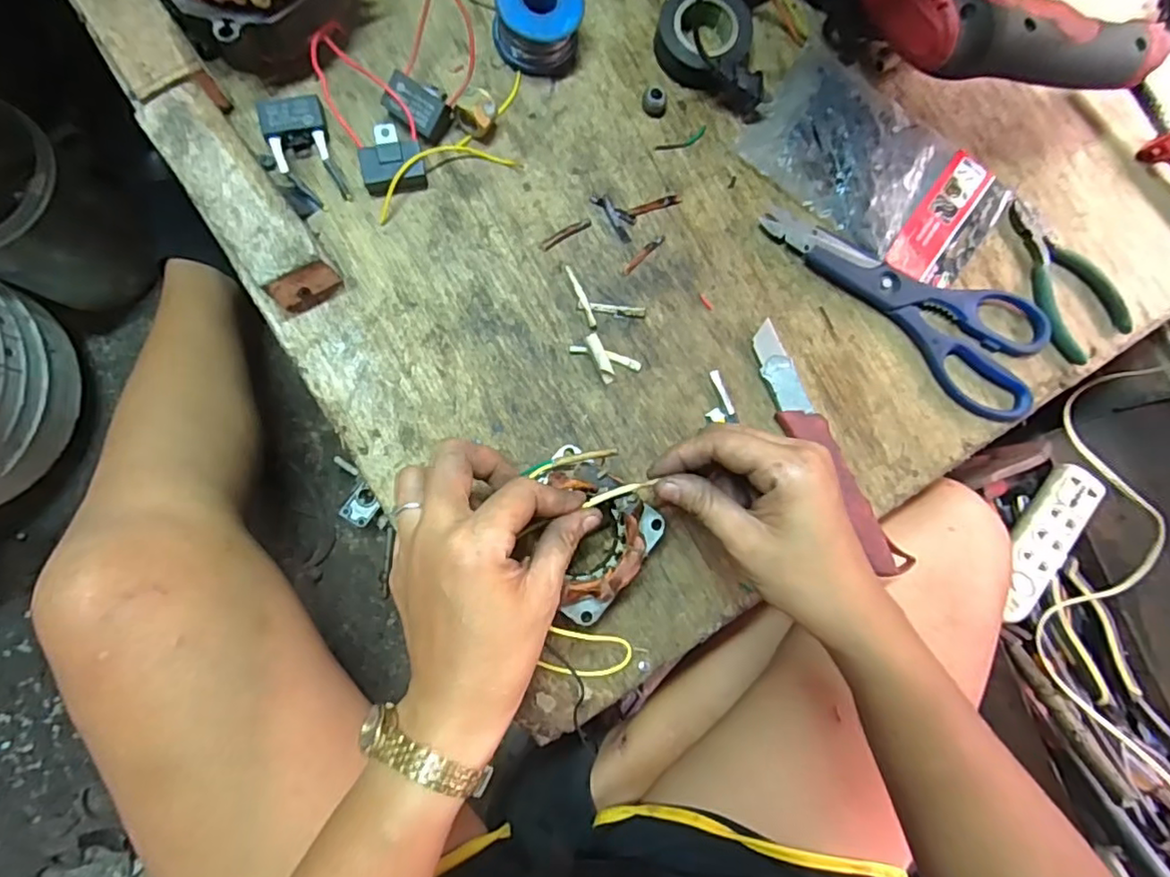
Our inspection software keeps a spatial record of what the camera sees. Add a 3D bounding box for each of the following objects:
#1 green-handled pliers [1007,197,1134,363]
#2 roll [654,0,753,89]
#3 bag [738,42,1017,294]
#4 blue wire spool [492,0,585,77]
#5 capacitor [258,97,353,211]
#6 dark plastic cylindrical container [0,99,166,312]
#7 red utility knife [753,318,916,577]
[{"bbox_3d":[0.314,-0.106,0.403,0.056,0.014,0.109,-35,88,-7],"label":"green-handled pliers"},{"bbox_3d":[0.076,-0.263,0.395,0.059,0.026,0.064,0,84,-4],"label":"roll"},{"bbox_3d":[0.194,-0.178,0.403,0.172,0.013,0.100,37,83,0],"label":"bag"},{"bbox_3d":[-0.029,-0.264,0.381,0.053,0.034,0.050,0,84,-4],"label":"blue wire spool"},{"bbox_3d":[-0.169,-0.172,0.365,0.036,0.015,0.064,-16,86,-6],"label":"capacitor"},{"bbox_3d":[-0.522,-0.220,0.586,0.129,0.181,0.148,32,83,-1],"label":"dark plastic cylindrical container"},{"bbox_3d":[0.150,0.008,0.378,0.028,0.018,0.172,-30,87,-7],"label":"red utility knife"}]

